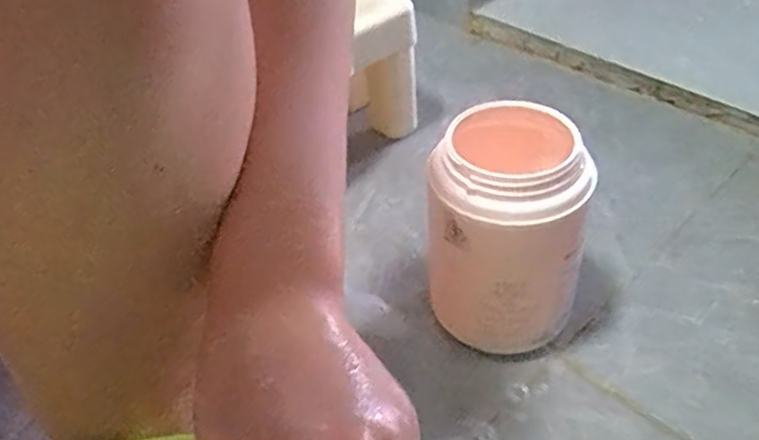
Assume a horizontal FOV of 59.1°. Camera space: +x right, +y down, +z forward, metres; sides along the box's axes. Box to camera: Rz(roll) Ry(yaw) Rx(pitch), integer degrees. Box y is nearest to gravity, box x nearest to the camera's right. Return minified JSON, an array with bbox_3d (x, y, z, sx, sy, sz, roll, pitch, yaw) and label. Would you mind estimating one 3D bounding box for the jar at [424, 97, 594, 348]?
[{"bbox_3d":[0.100,0.015,0.541,0.112,0.188,0.103,-3,42,3],"label":"jar"}]

